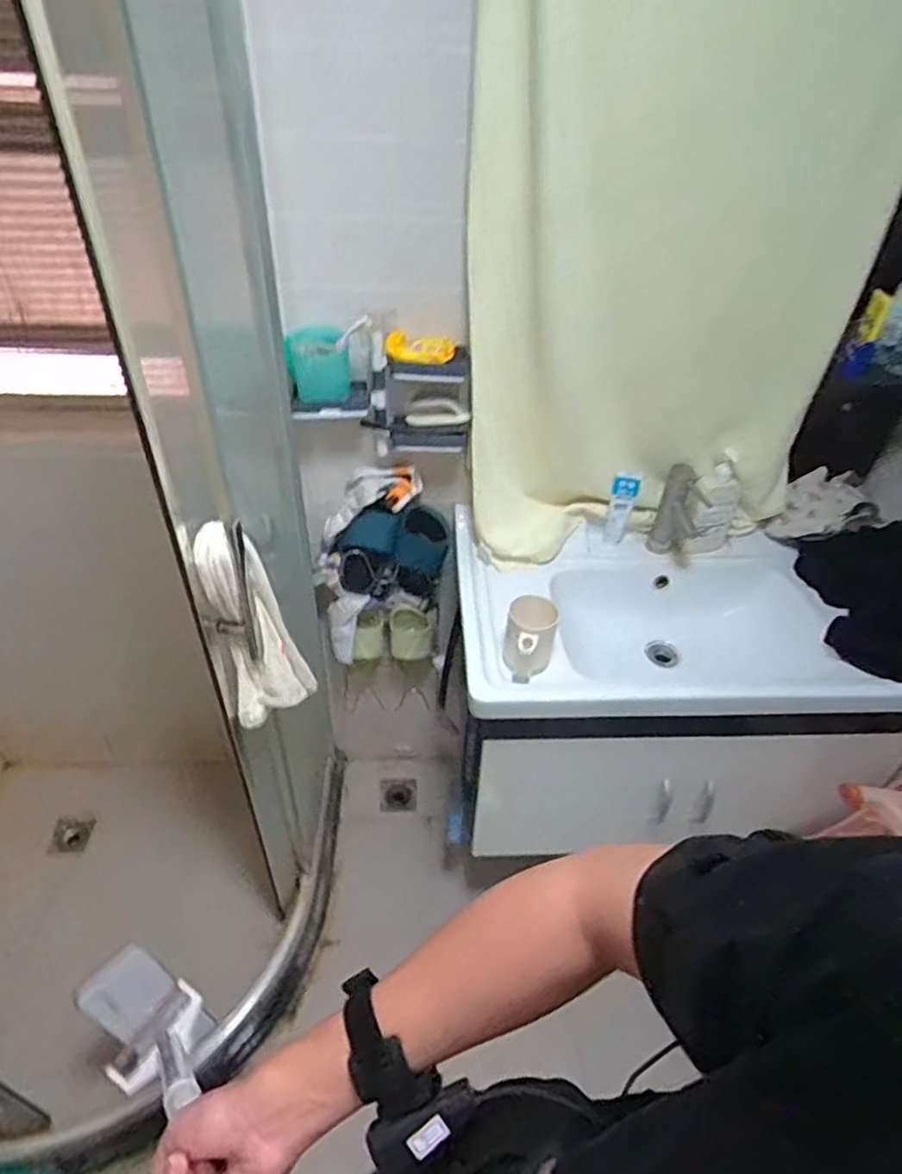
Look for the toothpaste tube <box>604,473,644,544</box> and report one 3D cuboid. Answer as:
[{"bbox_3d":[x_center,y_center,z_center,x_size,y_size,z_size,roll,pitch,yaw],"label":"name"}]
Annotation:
[{"bbox_3d":[0.332,-0.158,1.290,0.052,0.149,0.038,15,43,13],"label":"toothpaste tube"}]

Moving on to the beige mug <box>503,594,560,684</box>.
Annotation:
[{"bbox_3d":[0.121,0.086,1.040,0.083,0.112,0.088,11,42,9],"label":"beige mug"}]

